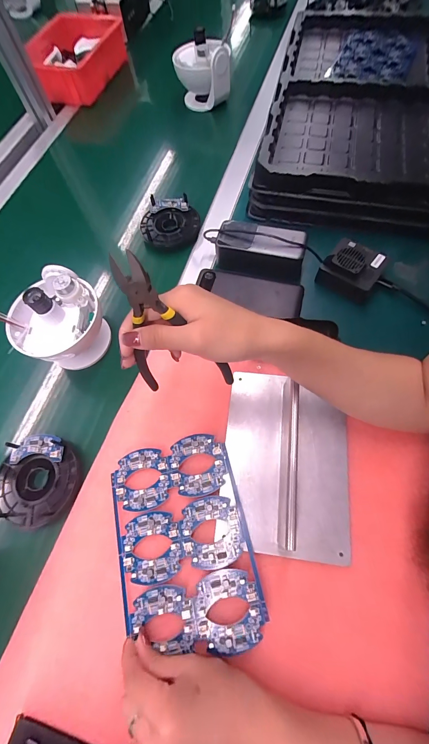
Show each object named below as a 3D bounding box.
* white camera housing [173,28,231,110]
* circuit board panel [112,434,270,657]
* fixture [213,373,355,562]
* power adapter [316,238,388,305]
[{"bbox_3d":[-0.024,-0.629,0.634,0.113,0.110,0.092,1,67,3],"label":"white camera housing"},{"bbox_3d":[-0.034,0.175,0.319,0.138,0.014,0.197,-13,67,-2],"label":"circuit board panel"},{"bbox_3d":[0.081,0.091,0.323,0.140,0.054,0.190,6,67,5],"label":"fixture"},{"bbox_3d":[0.202,-0.153,0.439,0.079,0.043,0.078,31,72,15],"label":"power adapter"}]

